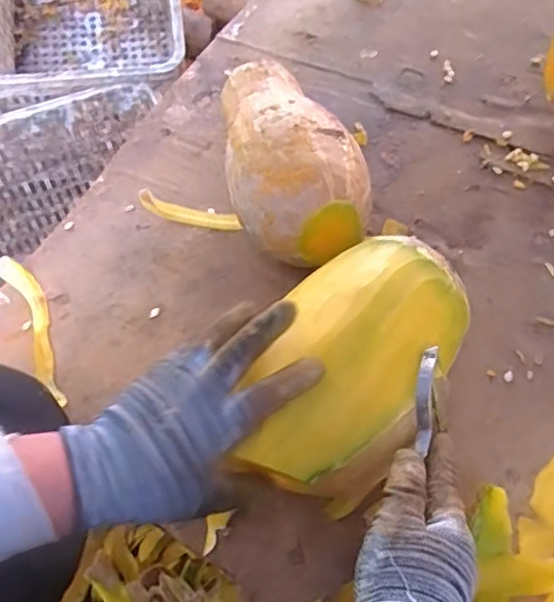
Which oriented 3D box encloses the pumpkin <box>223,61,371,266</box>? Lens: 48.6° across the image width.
[{"bbox_3d":[0.012,-0.138,0.599,0.126,0.112,0.247,-6,56,1],"label":"pumpkin"}]

